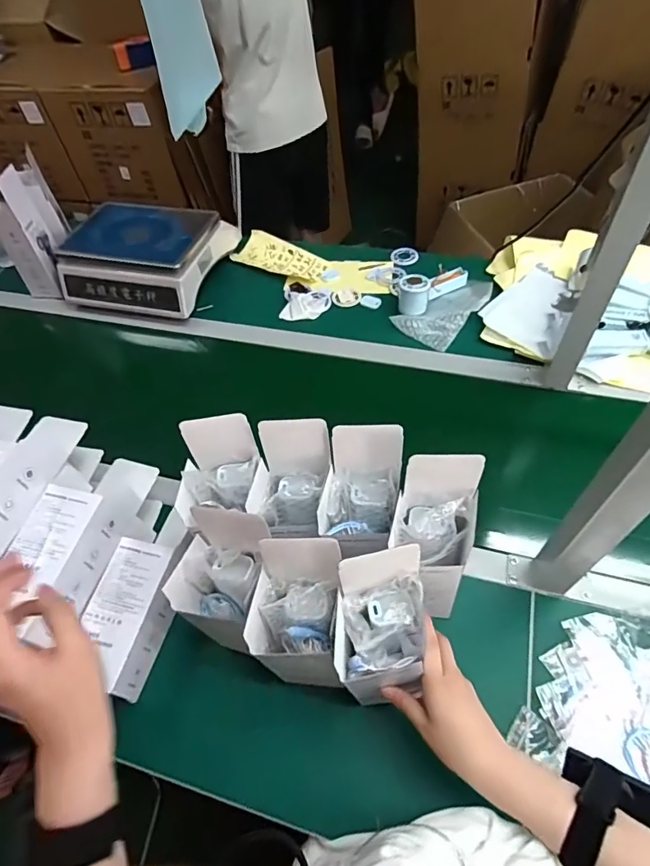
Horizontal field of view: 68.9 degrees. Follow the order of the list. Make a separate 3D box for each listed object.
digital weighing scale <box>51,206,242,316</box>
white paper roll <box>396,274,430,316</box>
[{"bbox_3d":[-0.371,-0.375,1.000,0.291,0.133,0.262,11,56,12],"label":"digital weighing scale"},{"bbox_3d":[0.165,-0.255,0.883,0.060,0.058,0.062,0,54,5],"label":"white paper roll"}]

